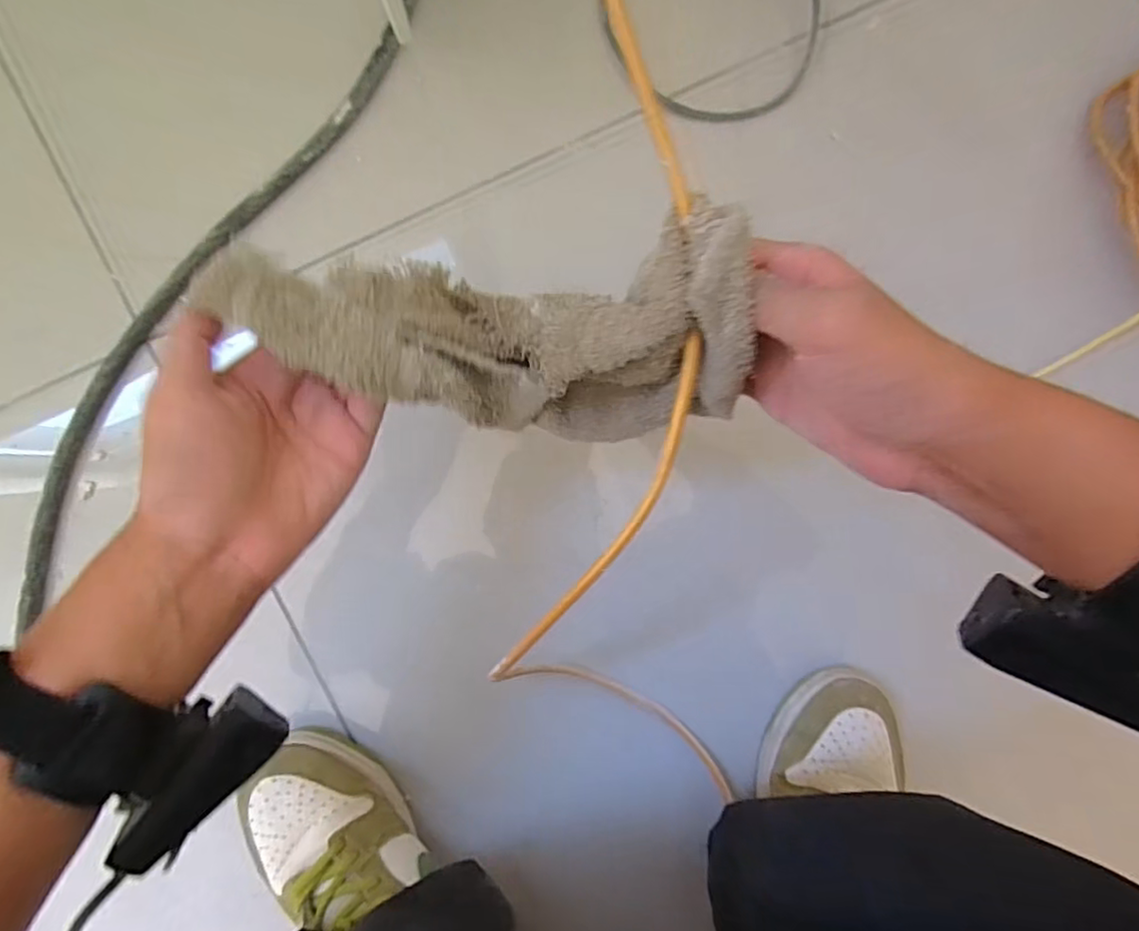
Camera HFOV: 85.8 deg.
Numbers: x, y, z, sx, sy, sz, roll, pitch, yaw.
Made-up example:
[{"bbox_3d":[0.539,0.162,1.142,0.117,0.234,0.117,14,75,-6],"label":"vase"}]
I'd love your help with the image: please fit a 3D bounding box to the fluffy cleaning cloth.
[{"bbox_3d":[-0.038,-0.052,0.263,0.206,0.110,0.081,-4,94,-3],"label":"fluffy cleaning cloth"}]

